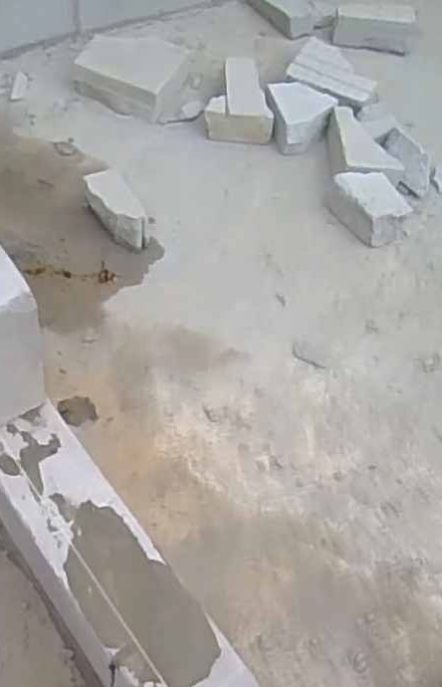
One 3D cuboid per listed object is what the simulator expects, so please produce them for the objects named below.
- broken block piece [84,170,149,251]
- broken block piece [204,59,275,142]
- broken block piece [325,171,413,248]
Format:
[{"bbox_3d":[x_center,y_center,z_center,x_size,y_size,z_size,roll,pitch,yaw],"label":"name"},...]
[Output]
[{"bbox_3d":[-0.186,-0.241,1.225,0.069,0.087,0.145,-33,66,-25],"label":"broken block piece"},{"bbox_3d":[0.038,-0.524,1.446,0.139,0.077,0.192,3,56,-6],"label":"broken block piece"},{"bbox_3d":[0.289,-0.279,1.330,0.106,0.072,0.165,-28,64,-23],"label":"broken block piece"}]

